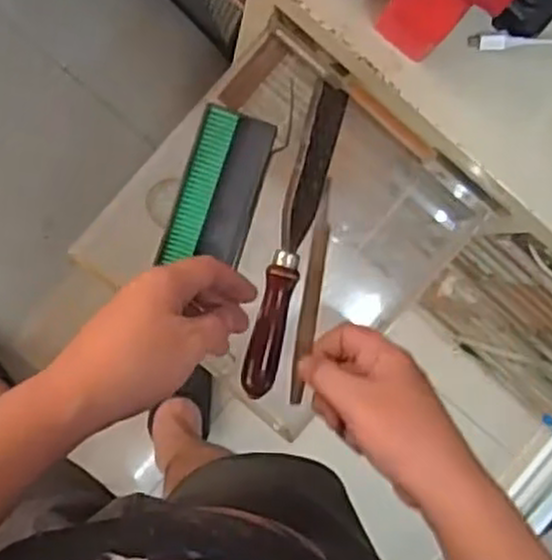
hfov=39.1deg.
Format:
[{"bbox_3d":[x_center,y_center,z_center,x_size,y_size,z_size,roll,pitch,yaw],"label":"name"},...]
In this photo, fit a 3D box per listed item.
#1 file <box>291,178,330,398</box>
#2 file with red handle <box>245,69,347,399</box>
[{"bbox_3d":[0.028,0.004,0.599,0.013,0.012,0.186,14,64,-7],"label":"file"},{"bbox_3d":[0.013,-0.030,0.625,0.028,0.036,0.248,15,90,-7],"label":"file with red handle"}]

